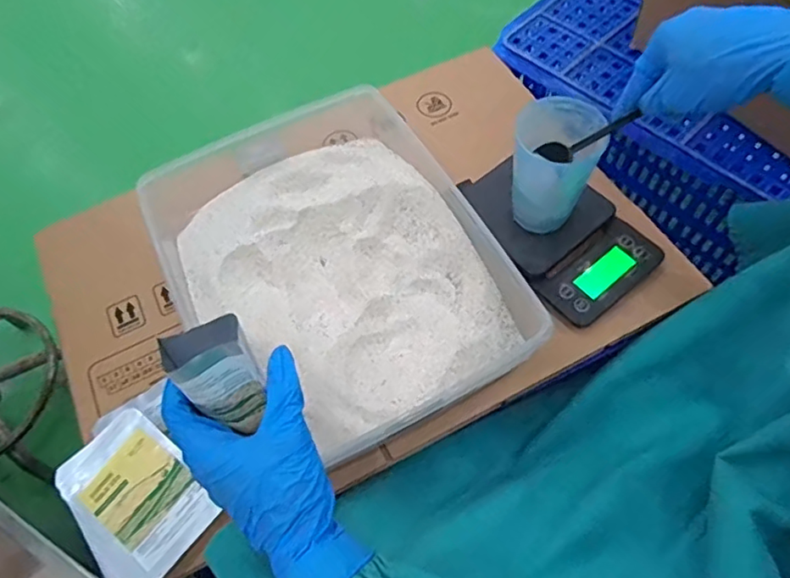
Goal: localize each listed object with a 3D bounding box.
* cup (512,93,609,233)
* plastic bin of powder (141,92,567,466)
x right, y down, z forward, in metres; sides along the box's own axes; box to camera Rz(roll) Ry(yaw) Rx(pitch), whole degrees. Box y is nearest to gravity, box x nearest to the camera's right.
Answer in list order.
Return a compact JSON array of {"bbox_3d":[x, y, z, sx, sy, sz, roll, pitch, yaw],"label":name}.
[{"bbox_3d":[0.149,-0.115,0.547,0.076,0.093,0.079,-2,60,3],"label":"cup"},{"bbox_3d":[-0.074,-0.045,0.589,0.281,0.068,0.401,-31,63,-13],"label":"plastic bin of powder"}]

